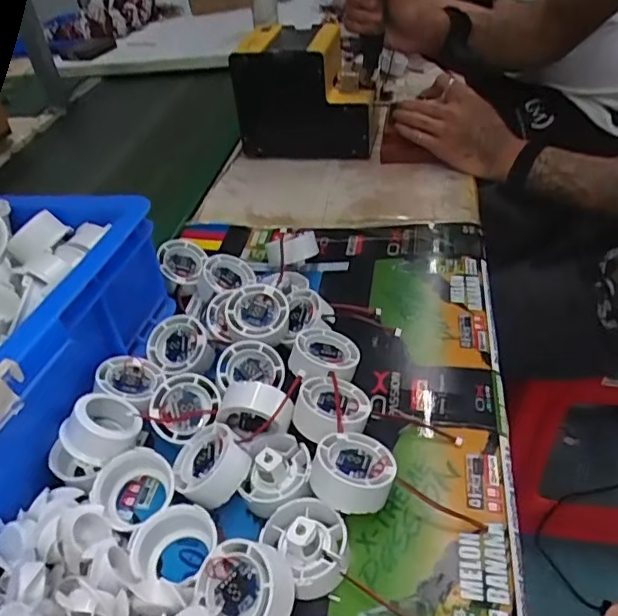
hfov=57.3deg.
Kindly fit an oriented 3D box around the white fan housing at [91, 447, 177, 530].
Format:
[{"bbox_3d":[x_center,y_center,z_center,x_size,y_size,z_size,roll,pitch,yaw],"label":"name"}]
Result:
[{"bbox_3d":[-0.117,0.127,0.389,0.052,0.031,0.051,-5,40,4],"label":"white fan housing"}]

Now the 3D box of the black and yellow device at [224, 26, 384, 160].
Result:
[{"bbox_3d":[-0.003,-0.318,0.826,0.192,0.143,0.141,4,42,11],"label":"black and yellow device"}]

